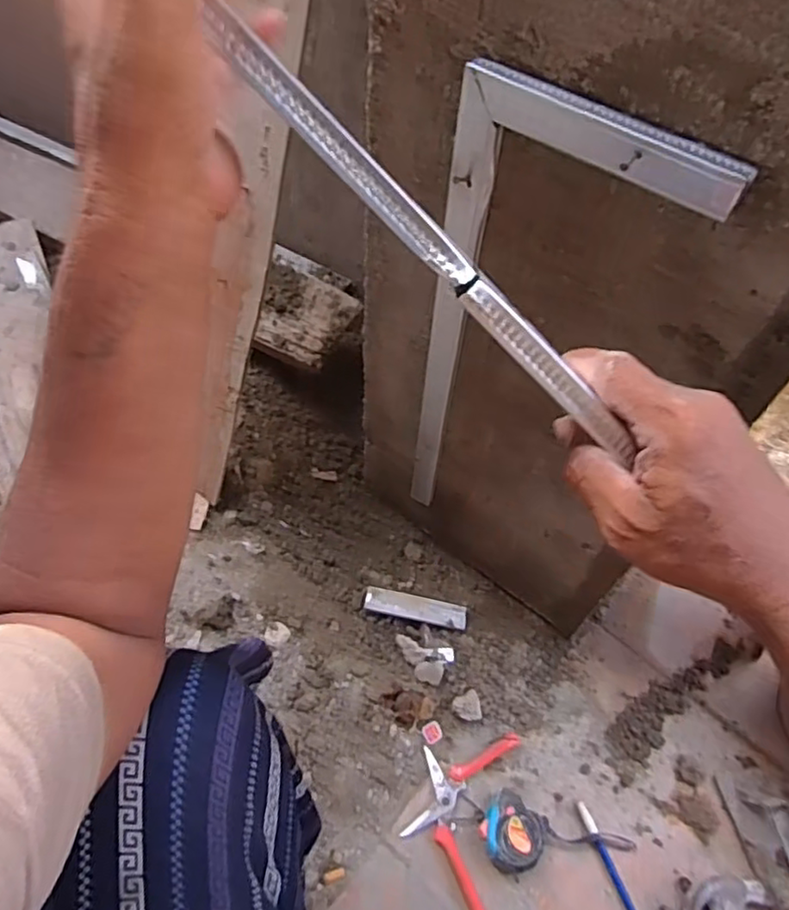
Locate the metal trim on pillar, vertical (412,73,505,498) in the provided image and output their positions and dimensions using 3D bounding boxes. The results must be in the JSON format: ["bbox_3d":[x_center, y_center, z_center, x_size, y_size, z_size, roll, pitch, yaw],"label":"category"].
[{"bbox_3d":[0.046,-0.092,0.616,0.033,0.502,0.014,18,57,8],"label":"metal trim on pillar, vertical"}]

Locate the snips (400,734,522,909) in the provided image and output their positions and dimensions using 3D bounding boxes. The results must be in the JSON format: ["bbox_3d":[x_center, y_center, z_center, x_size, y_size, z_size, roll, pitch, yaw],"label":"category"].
[{"bbox_3d":[0.076,0.414,0.752,0.106,0.015,0.188,15,57,6],"label":"snips"}]

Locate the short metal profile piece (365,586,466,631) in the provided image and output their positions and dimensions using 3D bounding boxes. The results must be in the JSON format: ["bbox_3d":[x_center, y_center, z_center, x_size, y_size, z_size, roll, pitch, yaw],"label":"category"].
[{"bbox_3d":[0.028,0.203,0.845,0.133,0.028,0.029,12,57,4],"label":"short metal profile piece"}]

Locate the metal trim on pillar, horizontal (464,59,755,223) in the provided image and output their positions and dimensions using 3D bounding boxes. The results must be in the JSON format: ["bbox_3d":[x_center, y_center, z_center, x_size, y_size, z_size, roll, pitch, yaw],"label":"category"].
[{"bbox_3d":[0.123,-0.189,0.381,0.172,0.031,0.015,35,61,18],"label":"metal trim on pillar, horizontal"}]

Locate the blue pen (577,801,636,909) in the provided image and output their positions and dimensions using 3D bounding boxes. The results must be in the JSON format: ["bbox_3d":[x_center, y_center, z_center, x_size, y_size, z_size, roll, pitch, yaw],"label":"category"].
[{"bbox_3d":[0.251,0.477,0.735,0.013,0.006,0.147,-16,59,-14],"label":"blue pen"}]

